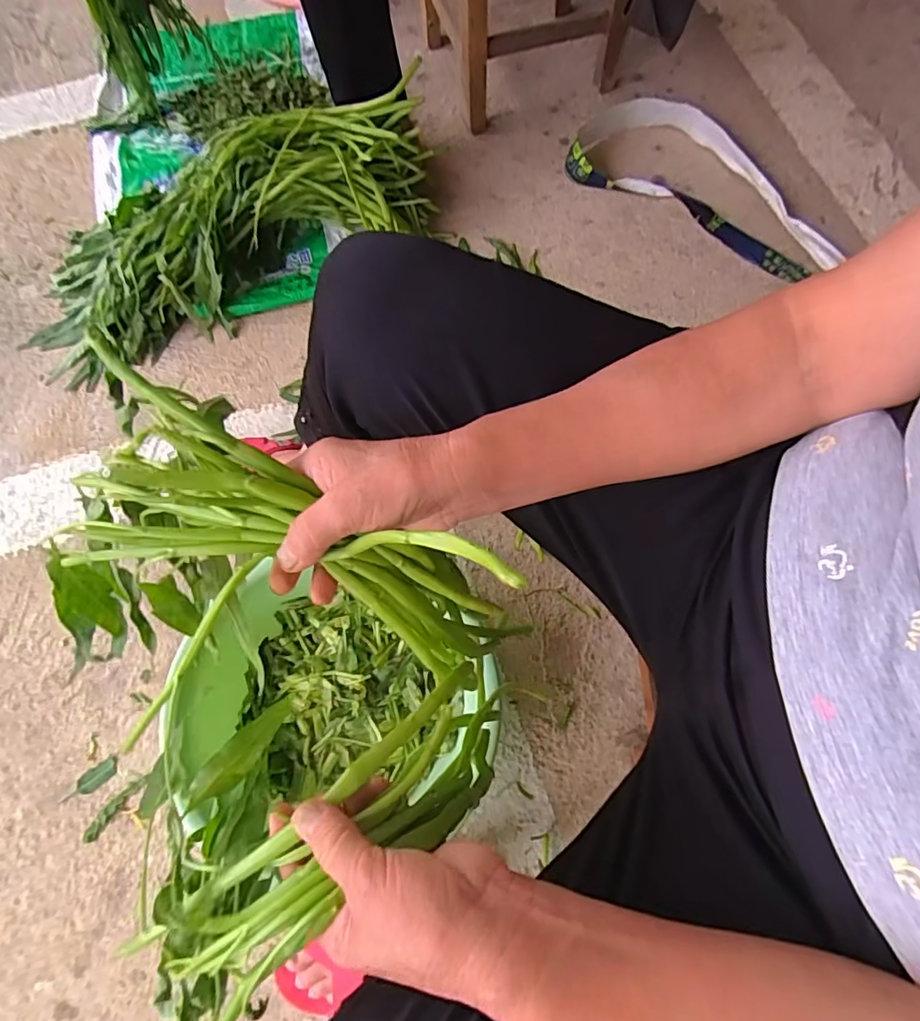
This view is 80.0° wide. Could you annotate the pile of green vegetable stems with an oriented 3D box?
[{"bbox_3d":[-0.328,-0.403,0.762,0.584,0.186,0.204,-18,73,-5],"label":"pile of green vegetable stems"}]

